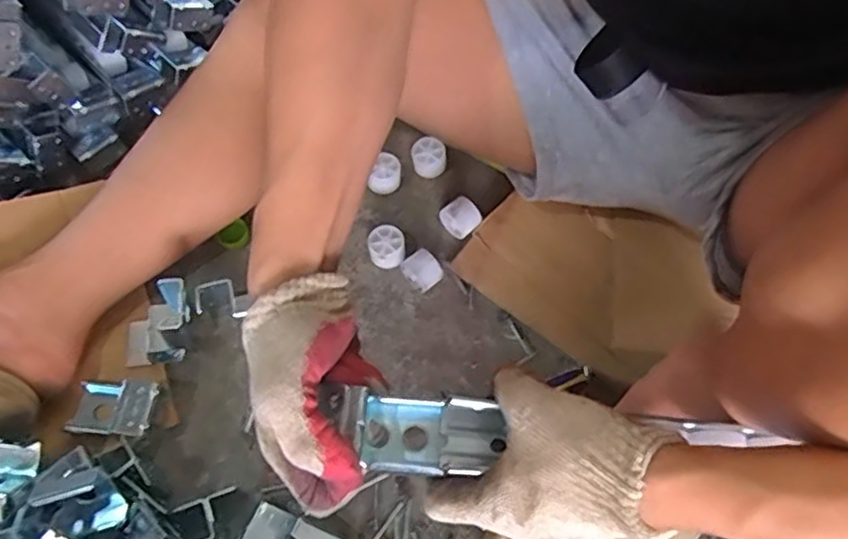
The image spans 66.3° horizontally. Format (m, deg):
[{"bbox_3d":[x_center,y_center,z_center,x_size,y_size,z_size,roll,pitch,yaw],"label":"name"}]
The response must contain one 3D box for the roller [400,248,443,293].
[{"bbox_3d":[-0.002,0.002,0.607,0.029,0.027,0.039,-36,67,-15],"label":"roller"}]

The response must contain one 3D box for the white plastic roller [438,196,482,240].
[{"bbox_3d":[0.035,-0.051,0.631,0.029,0.032,0.032,-38,68,-16],"label":"white plastic roller"}]

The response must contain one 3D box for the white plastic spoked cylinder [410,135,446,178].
[{"bbox_3d":[0.005,-0.116,0.676,0.034,0.027,0.035,-1,63,2],"label":"white plastic spoked cylinder"}]

